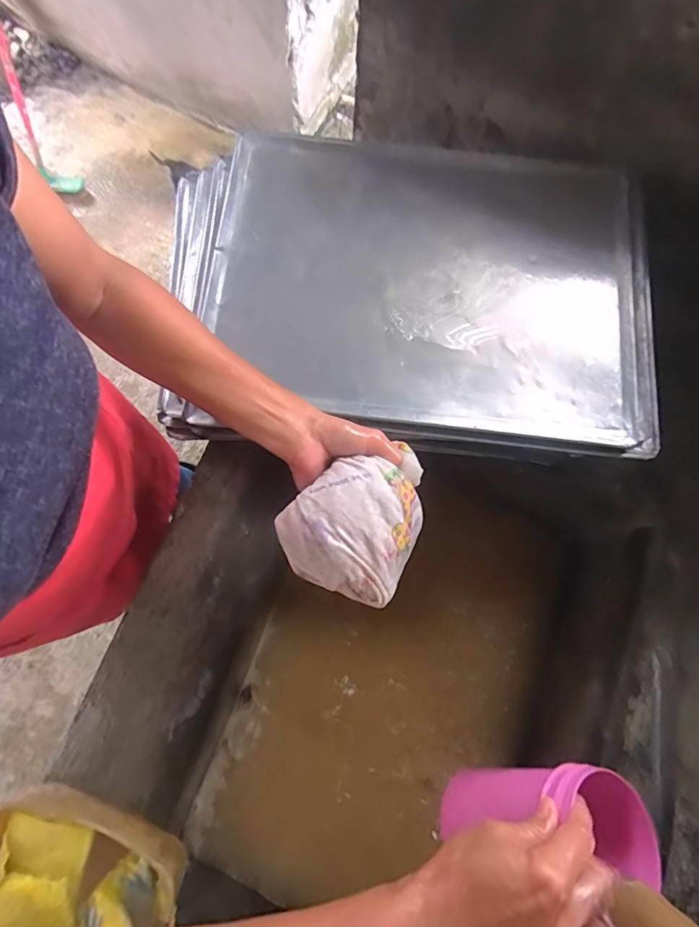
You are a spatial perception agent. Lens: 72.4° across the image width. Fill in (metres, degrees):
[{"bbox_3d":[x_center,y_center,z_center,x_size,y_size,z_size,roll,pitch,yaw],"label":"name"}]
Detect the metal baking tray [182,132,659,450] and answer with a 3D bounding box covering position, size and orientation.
[{"bbox_3d":[0.089,-0.196,0.511,0.468,0.033,0.335,5,76,0],"label":"metal baking tray"}]

